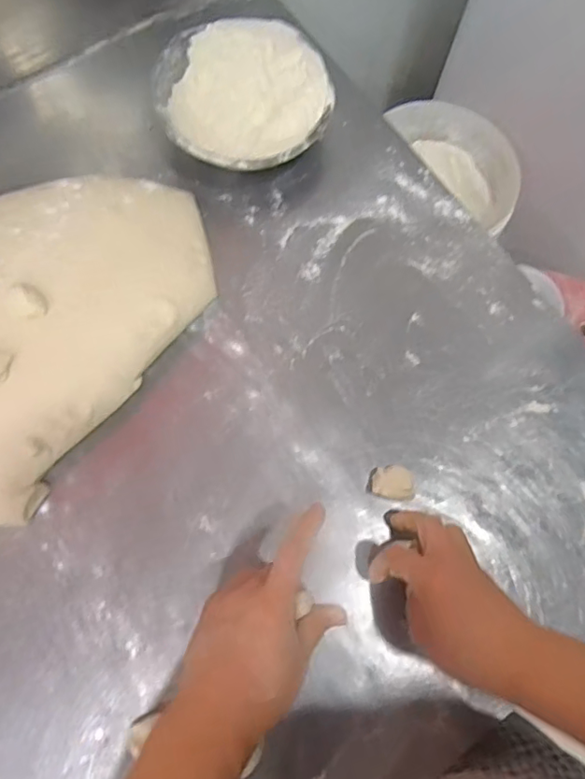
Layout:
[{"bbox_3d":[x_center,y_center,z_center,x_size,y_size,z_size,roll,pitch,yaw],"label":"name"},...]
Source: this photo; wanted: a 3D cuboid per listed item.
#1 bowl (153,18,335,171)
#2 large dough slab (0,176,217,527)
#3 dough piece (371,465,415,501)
[{"bbox_3d":[-0.049,-0.297,0.570,0.170,0.068,0.165,1,74,-3],"label":"bowl"},{"bbox_3d":[-0.249,-0.059,0.488,0.241,0.060,0.389,37,75,7],"label":"large dough slab"},{"bbox_3d":[0.088,0.082,0.483,0.036,0.016,0.030,2,74,-3],"label":"dough piece"}]

